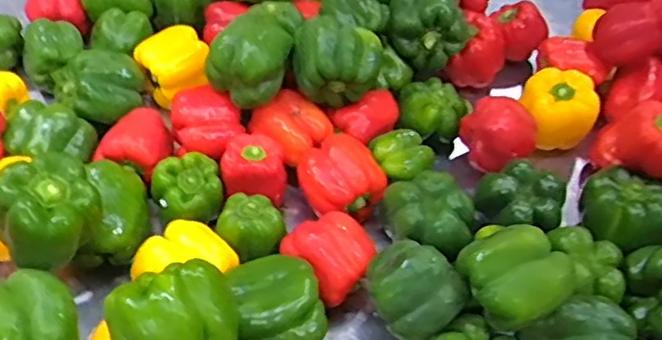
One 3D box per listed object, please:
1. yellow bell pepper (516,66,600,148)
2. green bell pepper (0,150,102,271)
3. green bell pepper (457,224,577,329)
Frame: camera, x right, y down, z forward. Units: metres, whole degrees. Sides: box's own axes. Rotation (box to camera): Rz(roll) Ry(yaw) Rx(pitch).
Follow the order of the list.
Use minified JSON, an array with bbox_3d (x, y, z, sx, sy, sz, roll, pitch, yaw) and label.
[{"bbox_3d":[0.296,-0.082,0.875,0.090,0.072,0.081,0,52,-6],"label":"yellow bell pepper"},{"bbox_3d":[-0.270,0.045,0.638,0.094,0.091,0.086,3,52,-4],"label":"green bell pepper"},{"bbox_3d":[0.177,0.103,0.642,0.090,0.066,0.097,3,52,-4],"label":"green bell pepper"}]

